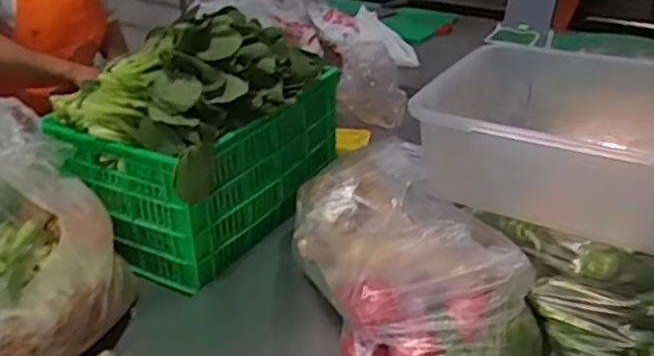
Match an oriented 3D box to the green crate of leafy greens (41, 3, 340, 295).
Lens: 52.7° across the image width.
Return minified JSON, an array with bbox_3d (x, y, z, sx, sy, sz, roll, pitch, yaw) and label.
[{"bbox_3d":[-0.217,-0.103,1.216,0.320,0.344,0.461,16,33,27],"label":"green crate of leafy greens"}]

